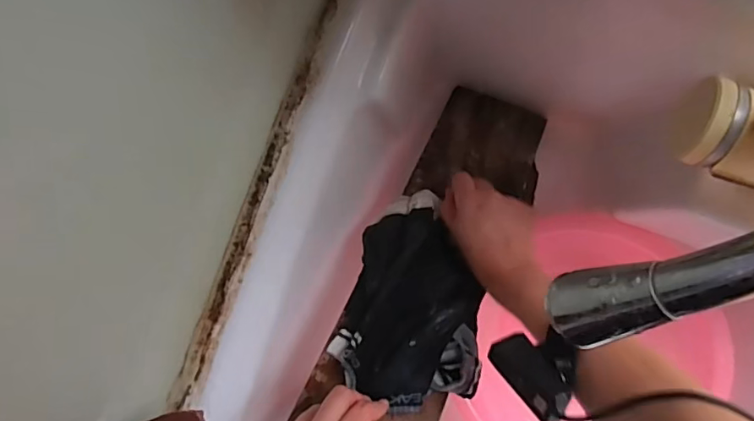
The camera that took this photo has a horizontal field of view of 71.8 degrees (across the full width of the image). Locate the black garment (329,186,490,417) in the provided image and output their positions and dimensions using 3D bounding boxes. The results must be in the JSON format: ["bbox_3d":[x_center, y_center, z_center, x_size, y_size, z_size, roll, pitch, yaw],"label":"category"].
[{"bbox_3d":[0.043,0.085,0.533,0.136,0.030,0.217,15,58,4],"label":"black garment"}]

